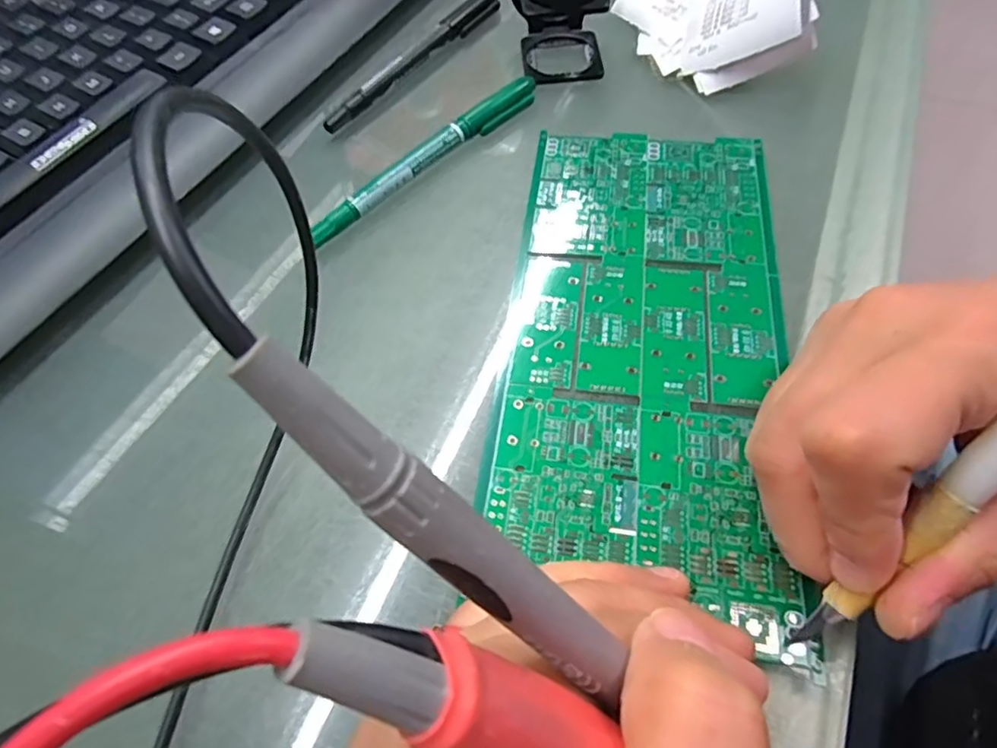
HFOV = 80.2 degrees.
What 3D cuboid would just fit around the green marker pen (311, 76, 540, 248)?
[{"bbox_3d":[-0.030,-0.100,0.272,0.011,0.012,0.134,37,68,23],"label":"green marker pen"}]

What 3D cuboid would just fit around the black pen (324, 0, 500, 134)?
[{"bbox_3d":[-0.042,-0.171,0.317,0.010,0.009,0.142,29,65,20],"label":"black pen"}]

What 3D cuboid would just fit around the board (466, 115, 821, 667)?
[{"bbox_3d":[0.053,-0.019,0.220,0.096,0.004,0.209,5,58,7],"label":"board"}]

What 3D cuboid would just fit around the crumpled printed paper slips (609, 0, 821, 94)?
[{"bbox_3d":[0.107,-0.184,0.303,0.064,0.039,0.116,-37,51,-17],"label":"crumpled printed paper slips"}]

